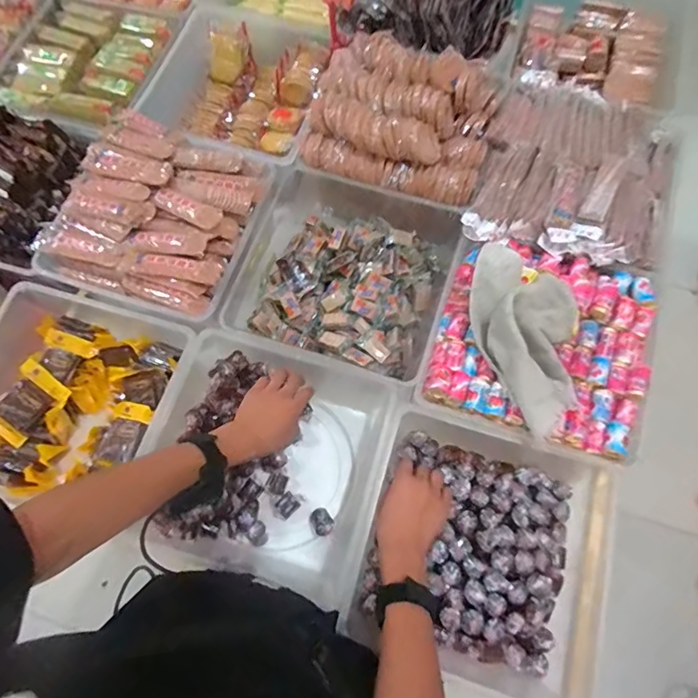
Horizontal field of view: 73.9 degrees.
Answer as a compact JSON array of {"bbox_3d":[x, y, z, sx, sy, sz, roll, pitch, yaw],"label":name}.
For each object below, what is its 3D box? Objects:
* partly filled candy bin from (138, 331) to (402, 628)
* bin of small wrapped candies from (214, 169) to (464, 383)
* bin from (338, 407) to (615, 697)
[{"bbox_3d":[-0.108,0.159,0.664,0.308,0.139,0.291,17,73,6],"label":"partly filled candy bin"},{"bbox_3d":[-0.006,-0.128,0.759,0.326,0.125,0.338,17,73,6],"label":"bin of small wrapped candies"},{"bbox_3d":[0.184,0.263,0.595,0.325,0.106,0.295,15,73,6],"label":"bin"}]

